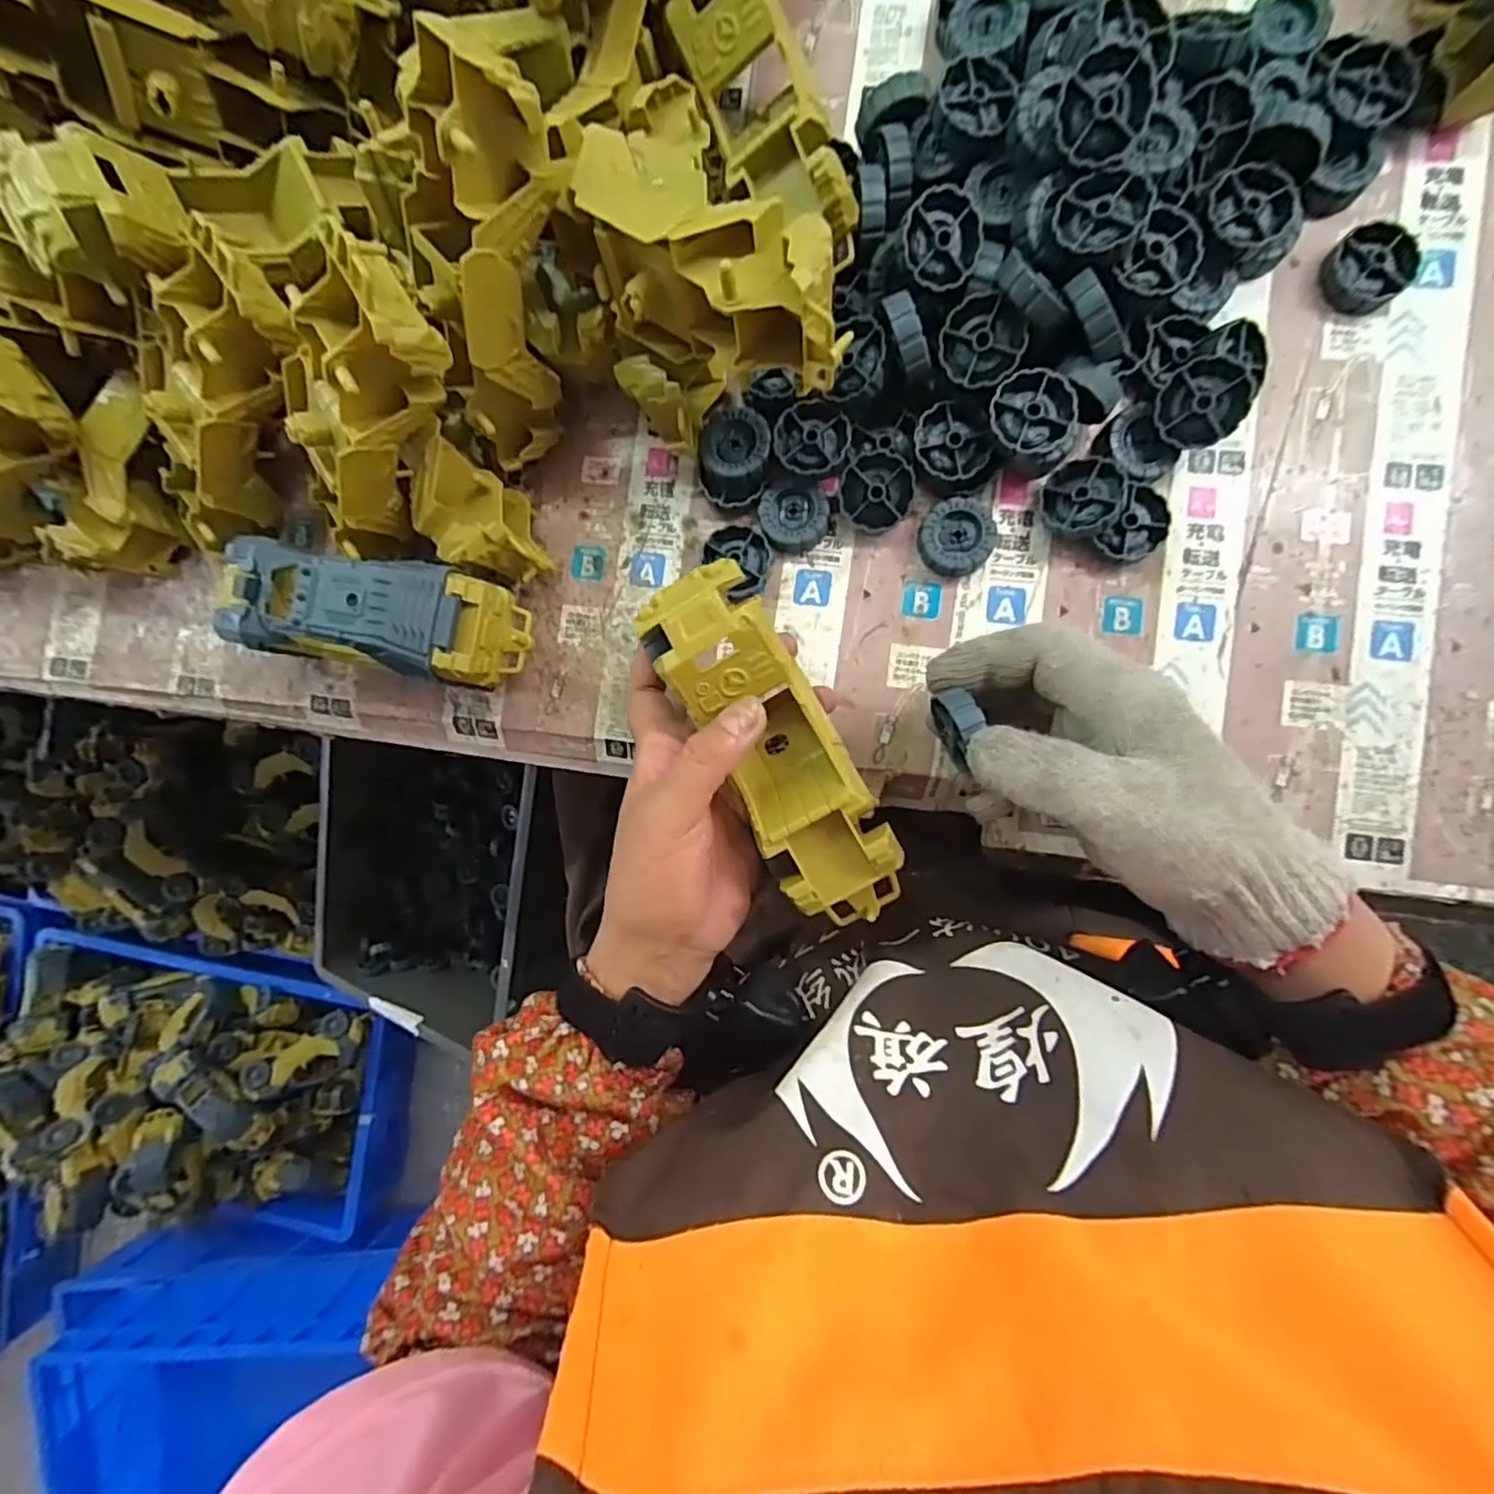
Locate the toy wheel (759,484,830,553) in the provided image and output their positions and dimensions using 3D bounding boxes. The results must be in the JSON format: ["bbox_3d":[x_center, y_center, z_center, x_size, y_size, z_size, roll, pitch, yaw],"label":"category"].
[{"bbox_3d":[0.026,-0.125,0.352,0.036,0.012,0.033,0,90,5],"label":"toy wheel"}]

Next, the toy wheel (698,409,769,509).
[{"bbox_3d":[-0.006,-0.155,0.352,0.037,0.027,0.045,5,90,5],"label":"toy wheel"}]

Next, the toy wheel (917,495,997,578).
[{"bbox_3d":[0.110,-0.111,0.341,0.036,0.016,0.039,0,90,5],"label":"toy wheel"}]

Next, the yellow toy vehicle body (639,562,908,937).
[{"bbox_3d":[0.015,0.002,0.292,0.052,0.048,0.172,-30,92,4],"label":"yellow toy vehicle body"}]

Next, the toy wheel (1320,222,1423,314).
[{"bbox_3d":[0.313,-0.241,0.324,0.038,0.013,0.038,0,90,5],"label":"toy wheel"}]

